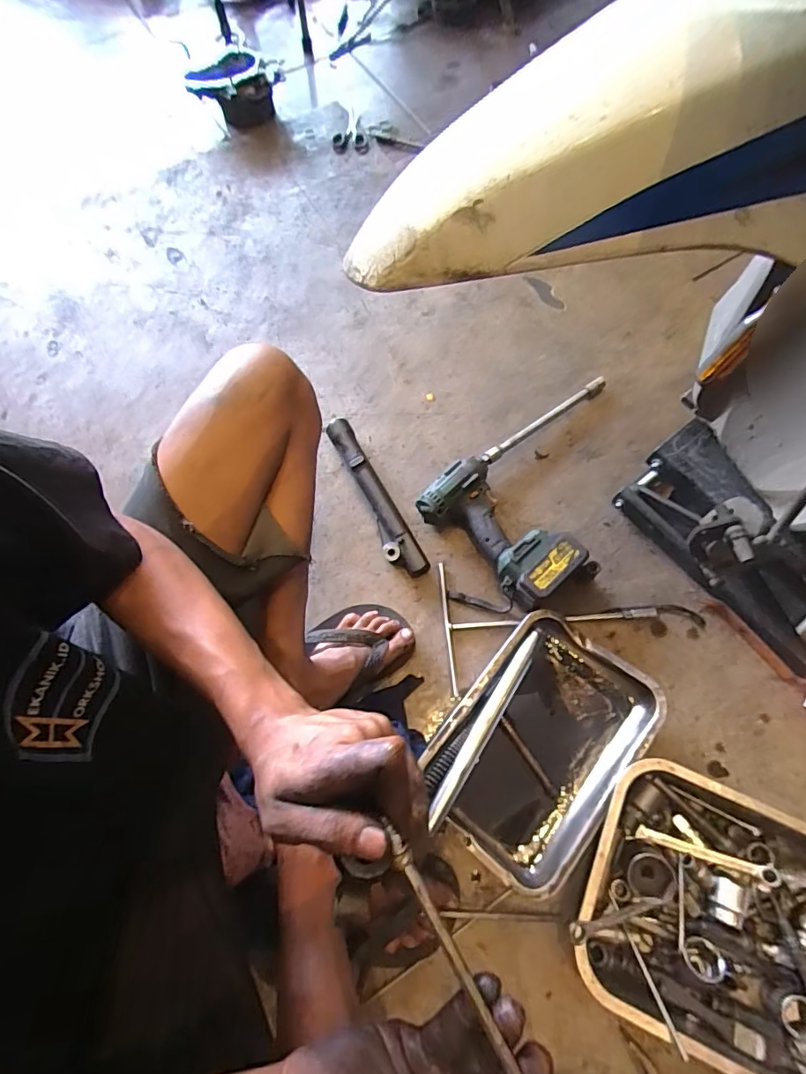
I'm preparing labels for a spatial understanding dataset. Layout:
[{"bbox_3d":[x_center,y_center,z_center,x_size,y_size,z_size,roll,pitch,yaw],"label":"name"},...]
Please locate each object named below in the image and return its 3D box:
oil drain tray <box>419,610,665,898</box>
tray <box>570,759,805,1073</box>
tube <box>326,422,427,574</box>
[{"bbox_3d":[0.175,0.277,0.663,0.210,0.055,0.321,36,74,12],"label":"oil drain tray"},{"bbox_3d":[0.387,0.448,0.584,0.348,0.073,0.260,24,72,8],"label":"tray"},{"bbox_3d":[-0.046,-0.070,0.805,0.050,0.035,0.294,-24,72,-9],"label":"tube"}]

